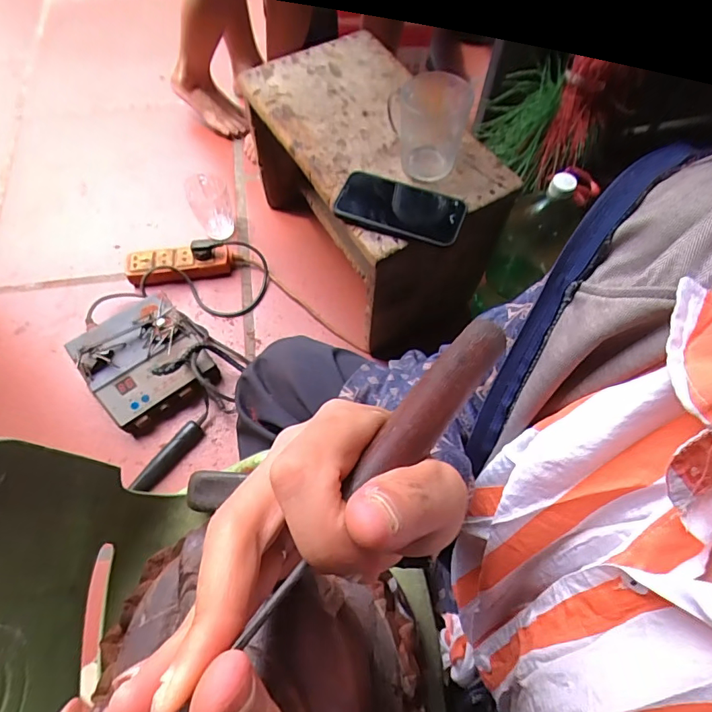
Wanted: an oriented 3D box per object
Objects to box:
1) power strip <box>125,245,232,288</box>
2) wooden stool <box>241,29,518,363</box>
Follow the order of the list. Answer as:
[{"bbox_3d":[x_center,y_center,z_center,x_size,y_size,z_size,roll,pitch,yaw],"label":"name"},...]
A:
[{"bbox_3d":[-0.331,-0.169,0.869,0.192,0.038,0.058,-5,64,-3],"label":"power strip"},{"bbox_3d":[0.022,-0.250,0.789,0.236,0.359,0.388,-29,68,-14],"label":"wooden stool"}]

